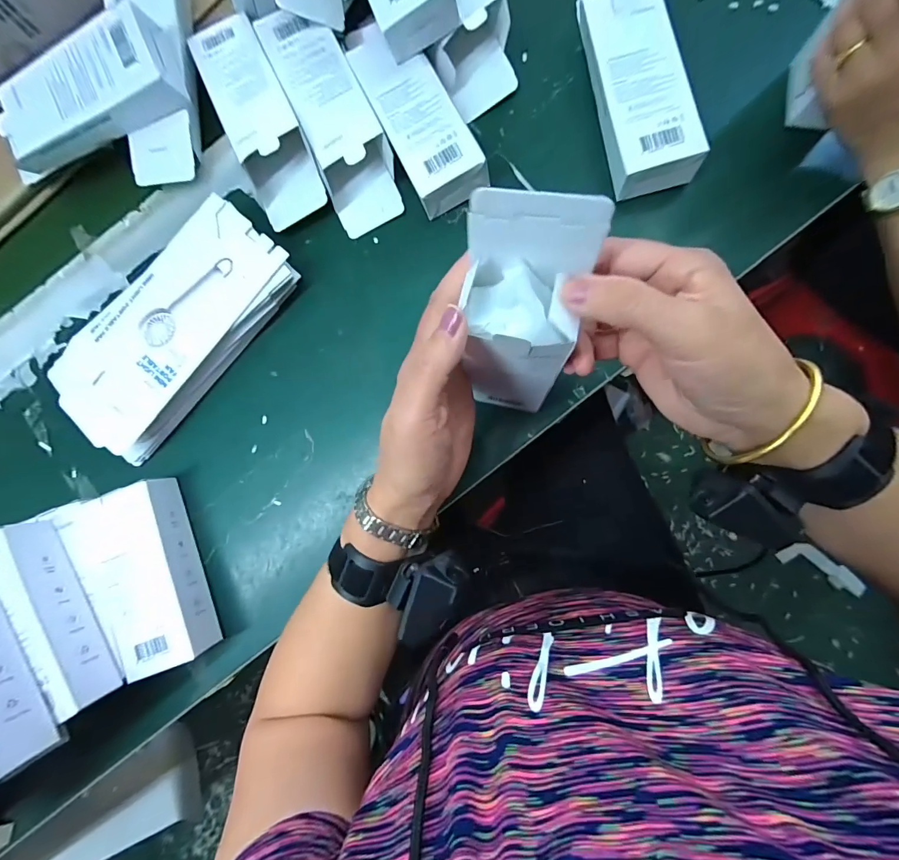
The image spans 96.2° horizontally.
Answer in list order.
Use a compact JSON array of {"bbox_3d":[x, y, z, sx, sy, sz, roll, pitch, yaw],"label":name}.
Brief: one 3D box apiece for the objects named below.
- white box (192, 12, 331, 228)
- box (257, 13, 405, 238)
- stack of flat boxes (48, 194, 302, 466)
[{"bbox_3d":[-0.184,-0.301,0.388,0.070,0.044,0.209,-23,85,4],"label":"white box"},{"bbox_3d":[-0.108,-0.295,0.383,0.069,0.046,0.202,-23,84,3],"label":"box"},{"bbox_3d":[-0.258,-0.095,0.384,0.238,0.040,0.115,-44,85,2],"label":"stack of flat boxes"}]

